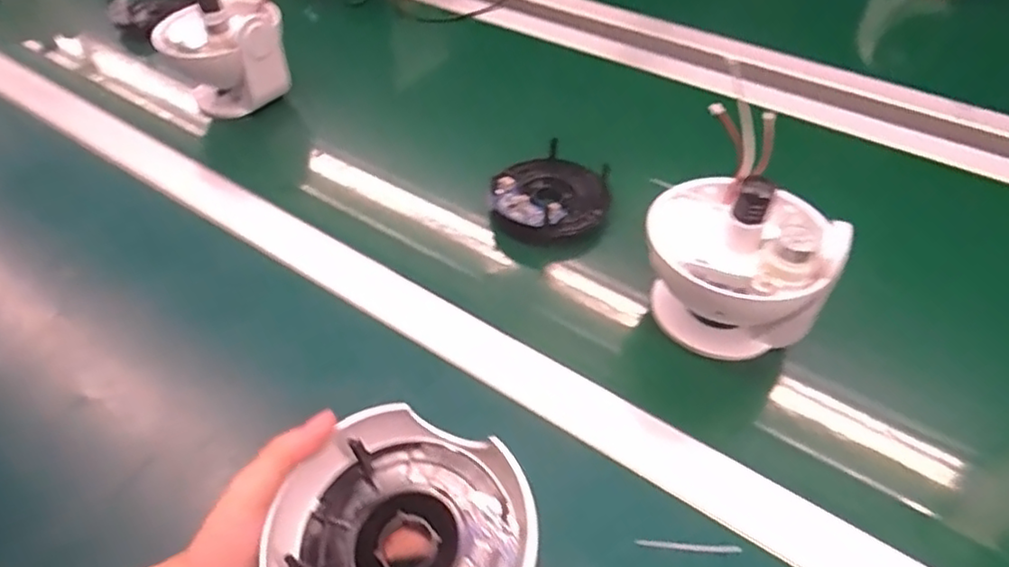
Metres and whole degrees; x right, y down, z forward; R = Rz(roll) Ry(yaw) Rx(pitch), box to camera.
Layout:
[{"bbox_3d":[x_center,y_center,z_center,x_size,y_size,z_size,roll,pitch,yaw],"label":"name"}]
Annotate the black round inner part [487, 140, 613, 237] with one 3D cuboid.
[{"bbox_3d":[0.041,-0.079,0.538,0.092,0.033,0.112,13,49,14],"label":"black round inner part"}]

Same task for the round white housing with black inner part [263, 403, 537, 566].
[{"bbox_3d":[-0.045,0.118,0.285,0.108,0.035,0.110,-1,50,1],"label":"round white housing with black inner part"}]

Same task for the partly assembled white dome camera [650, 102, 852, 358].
[{"bbox_3d":[0.158,-0.027,0.433,0.118,0.113,0.125,13,49,13],"label":"partly assembled white dome camera"}]

